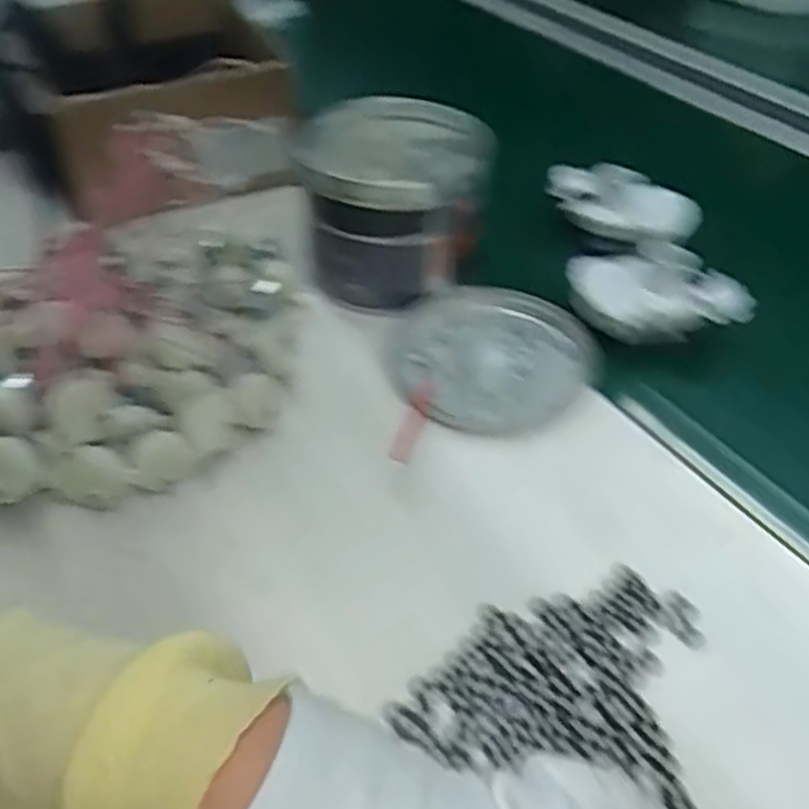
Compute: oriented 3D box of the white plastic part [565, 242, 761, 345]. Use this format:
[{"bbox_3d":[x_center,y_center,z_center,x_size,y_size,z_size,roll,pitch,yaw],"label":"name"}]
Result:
[{"bbox_3d":[0.172,-0.076,0.520,0.114,0.047,0.065,2,45,1],"label":"white plastic part"}]

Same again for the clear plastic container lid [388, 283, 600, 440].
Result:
[{"bbox_3d":[0.060,-0.035,0.501,0.135,0.008,0.134,2,44,-2],"label":"clear plastic container lid"}]

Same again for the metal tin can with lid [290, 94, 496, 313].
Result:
[{"bbox_3d":[-0.010,-0.147,0.549,0.129,0.095,0.138,1,45,-1],"label":"metal tin can with lid"}]

